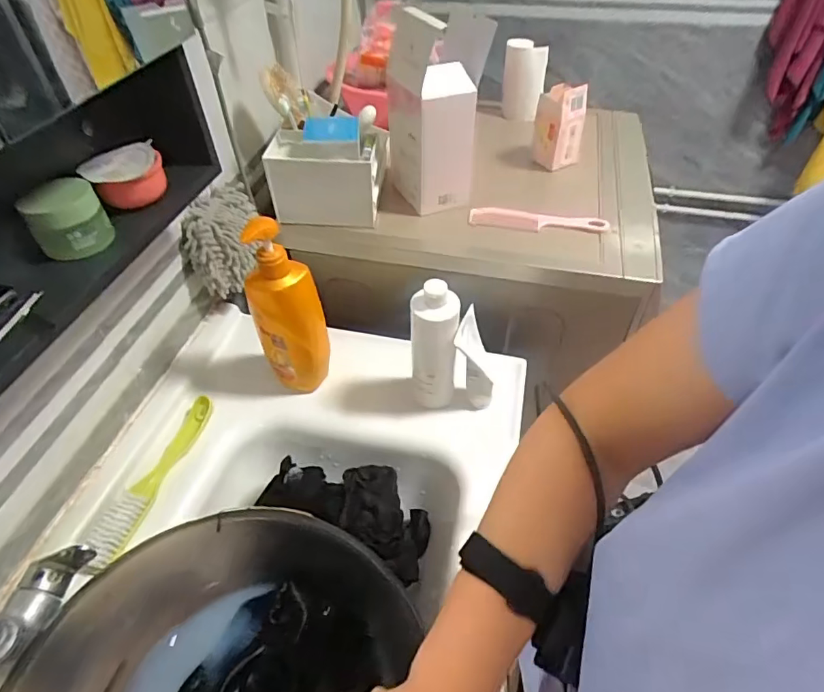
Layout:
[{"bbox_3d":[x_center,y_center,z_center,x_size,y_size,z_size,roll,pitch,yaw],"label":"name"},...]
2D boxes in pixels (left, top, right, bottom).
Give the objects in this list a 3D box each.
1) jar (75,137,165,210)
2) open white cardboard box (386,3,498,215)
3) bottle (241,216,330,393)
[{"bbox_3d":[-0.291,-0.174,0.507,0.072,0.038,0.071,-1,47,1],"label":"jar"},{"bbox_3d":[0.033,-0.346,0.743,0.107,0.261,0.106,-18,49,-15],"label":"open white cardboard box"},{"bbox_3d":[-0.156,-0.039,0.627,0.084,0.261,0.054,-14,48,-12],"label":"bottle"}]

